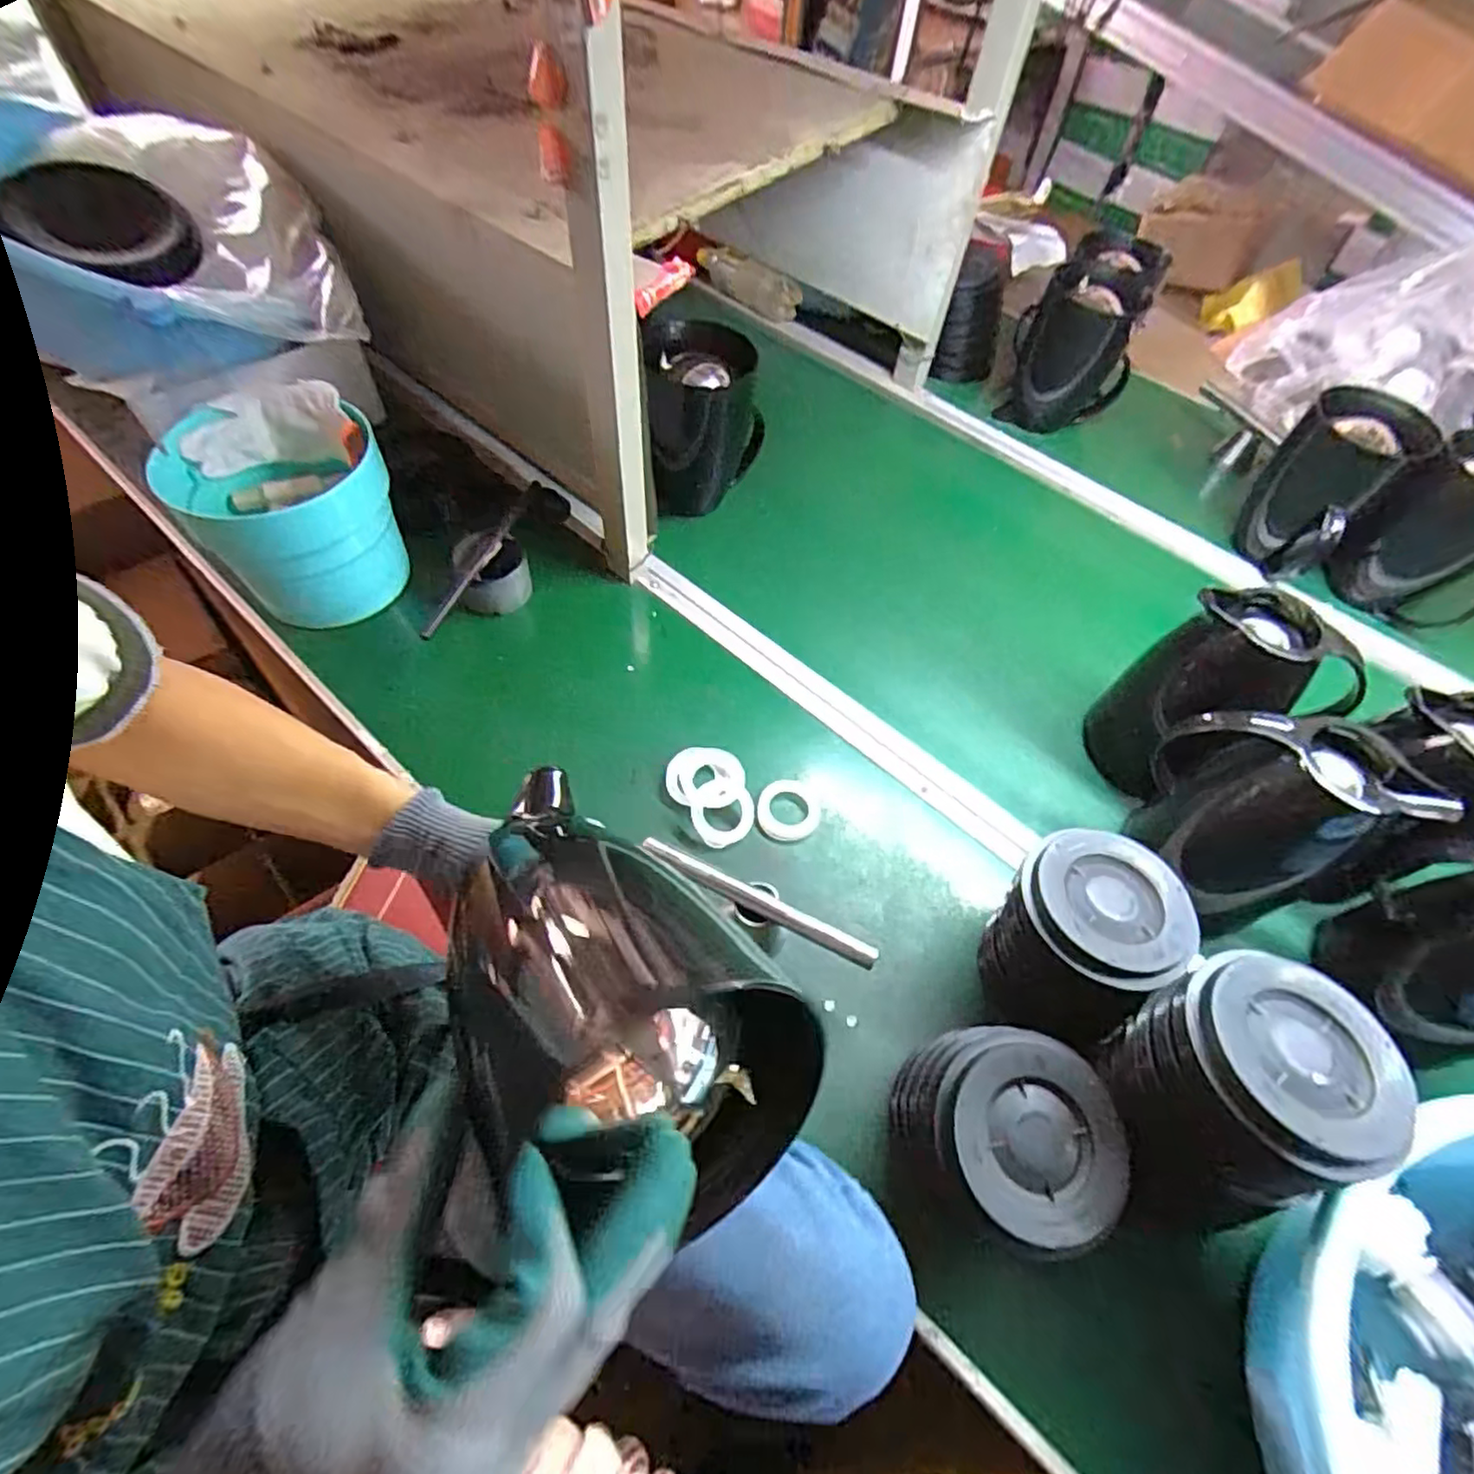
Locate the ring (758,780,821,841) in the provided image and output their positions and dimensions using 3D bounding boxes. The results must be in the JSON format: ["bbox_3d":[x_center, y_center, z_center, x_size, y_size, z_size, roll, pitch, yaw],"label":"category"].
[{"bbox_3d":[0.048,0.066,0.649,0.058,0.008,0.059,2,57,-4],"label":"ring"}]

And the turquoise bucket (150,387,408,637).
[{"bbox_3d":[-0.442,-0.231,0.698,0.173,0.147,0.170,2,57,-4],"label":"turquoise bucket"}]

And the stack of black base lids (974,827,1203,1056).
[{"bbox_3d":[0.263,0.152,0.543,0.118,0.126,0.119,32,60,15],"label":"stack of black base lids"}]

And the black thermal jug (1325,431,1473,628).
[{"bbox_3d":[0.810,-0.218,0.804,0.129,0.201,0.158,-28,63,-21],"label":"black thermal jug"}]

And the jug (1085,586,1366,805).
[{"bbox_3d":[0.419,-0.018,0.629,0.104,0.203,0.133,1,57,-4],"label":"jug"}]

